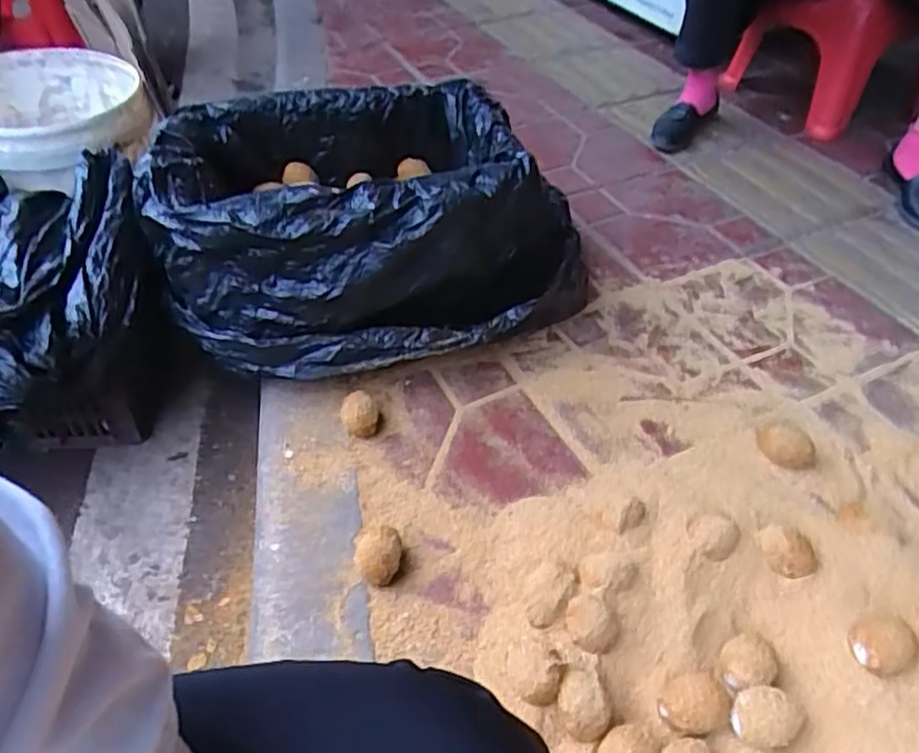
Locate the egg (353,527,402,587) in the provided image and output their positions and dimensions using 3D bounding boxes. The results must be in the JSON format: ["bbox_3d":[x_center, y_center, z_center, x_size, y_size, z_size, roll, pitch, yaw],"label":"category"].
[{"bbox_3d":[-0.093,0.196,0.771,0.051,0.040,0.078,-10,46,-15],"label":"egg"}]

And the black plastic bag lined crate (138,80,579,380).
[{"bbox_3d":[-0.131,-0.234,1.008,0.578,0.212,0.431,-11,47,-17],"label":"black plastic bag lined crate"}]

